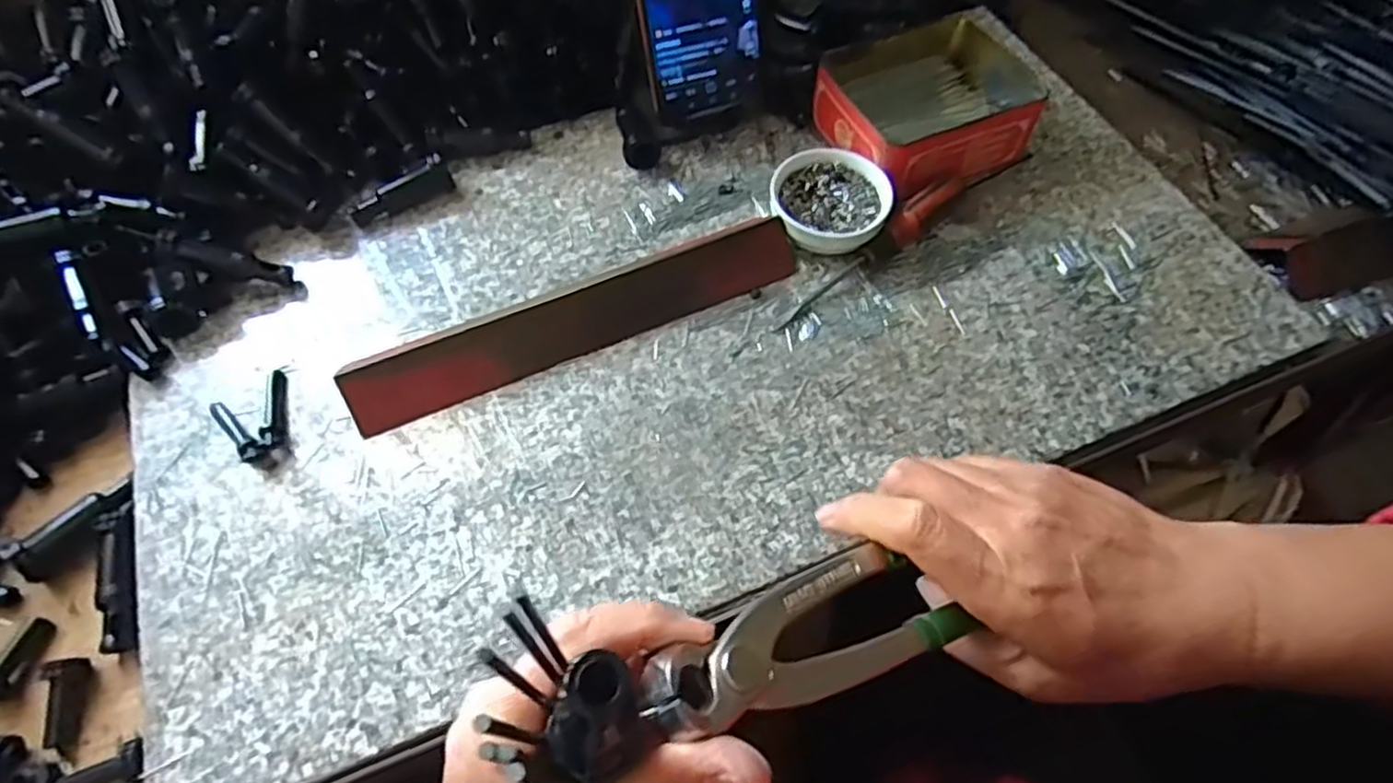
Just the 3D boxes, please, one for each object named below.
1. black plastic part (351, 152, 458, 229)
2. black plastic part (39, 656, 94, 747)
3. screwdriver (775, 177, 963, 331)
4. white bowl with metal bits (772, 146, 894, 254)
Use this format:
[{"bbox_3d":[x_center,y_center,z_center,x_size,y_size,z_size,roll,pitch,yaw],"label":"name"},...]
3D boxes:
[{"bbox_3d":[-0.185,-0.125,0.459,0.064,0.025,0.013,-25,62,-15],"label":"black plastic part"},{"bbox_3d":[-0.289,0.142,0.333,0.013,0.011,0.037,-6,73,-4],"label":"black plastic part"},{"bbox_3d":[0.107,-0.085,0.445,0.143,0.018,0.019,-39,66,-7],"label":"screwdriver"},{"bbox_3d":[0.081,-0.116,0.452,0.070,0.028,0.067,0,58,0],"label":"white bowl with metal bits"}]

